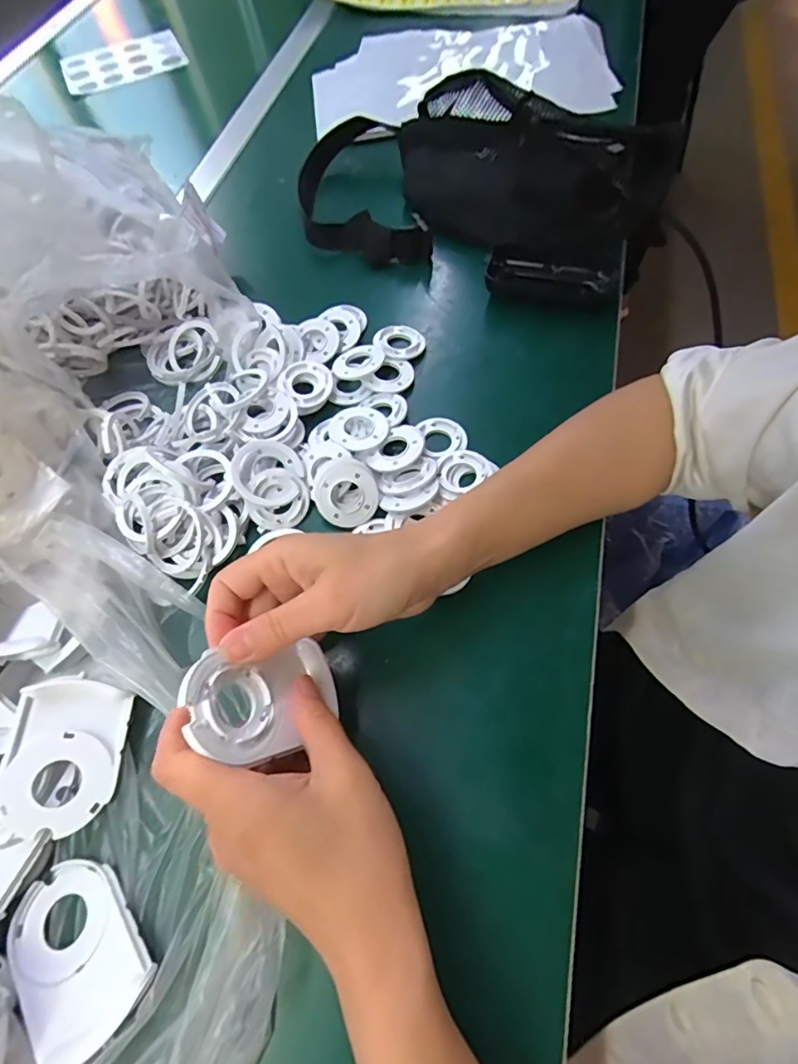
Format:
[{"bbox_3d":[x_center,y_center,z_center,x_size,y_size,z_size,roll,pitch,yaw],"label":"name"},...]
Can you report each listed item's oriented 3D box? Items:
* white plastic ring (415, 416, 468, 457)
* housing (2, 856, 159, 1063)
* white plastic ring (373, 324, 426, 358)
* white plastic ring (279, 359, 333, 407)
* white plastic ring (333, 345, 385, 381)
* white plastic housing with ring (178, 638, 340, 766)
[{"bbox_3d":[0.033,-0.075,0.391,0.034,0.006,0.038,-13,62,-3],"label":"white plastic ring"},{"bbox_3d":[-0.165,0.210,0.252,0.058,0.011,0.083,-42,67,-17],"label":"housing"},{"bbox_3d":[0.001,-0.166,0.439,0.042,0.011,0.042,-2,62,3],"label":"white plastic ring"},{"bbox_3d":[-0.075,-0.120,0.412,0.041,0.015,0.042,-2,62,3],"label":"white plastic ring"},{"bbox_3d":[-0.034,-0.142,0.423,0.043,0.012,0.039,-9,61,-1],"label":"white plastic ring"},{"bbox_3d":[-0.065,0.083,0.252,0.008,0.081,0.052,-34,65,35],"label":"white plastic housing with ring"}]

